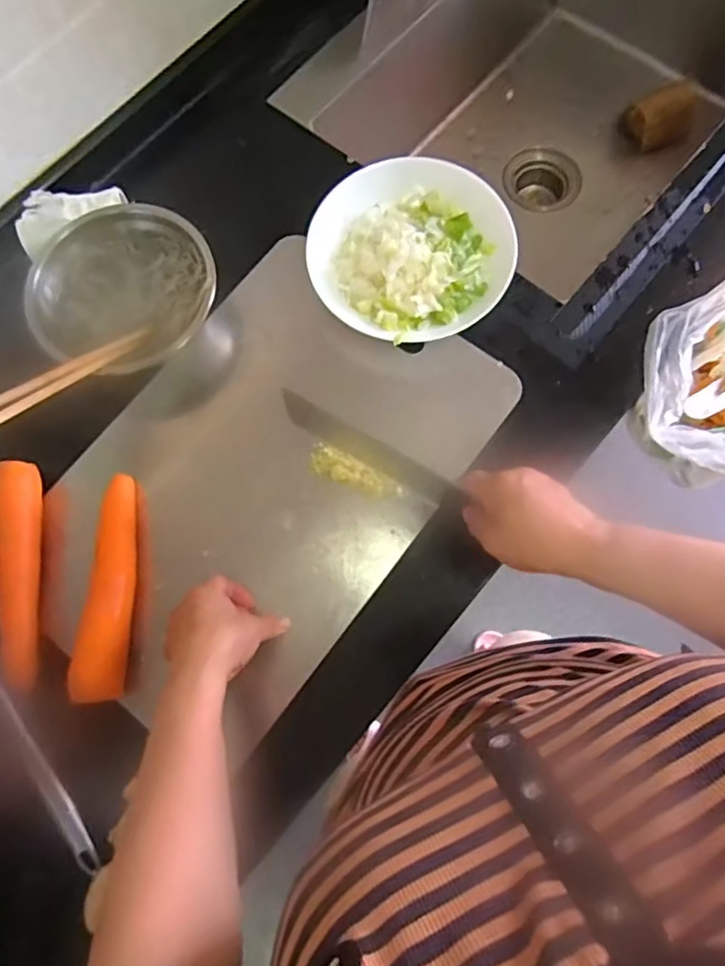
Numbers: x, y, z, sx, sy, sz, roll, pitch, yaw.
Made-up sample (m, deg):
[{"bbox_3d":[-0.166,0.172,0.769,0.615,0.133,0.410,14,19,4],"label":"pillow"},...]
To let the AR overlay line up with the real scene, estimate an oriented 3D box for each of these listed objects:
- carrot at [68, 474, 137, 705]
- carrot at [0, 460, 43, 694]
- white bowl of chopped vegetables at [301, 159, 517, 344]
[{"bbox_3d":[-0.211,0.085,0.506,0.035,0.053,0.186,1,73,2],"label":"carrot"},{"bbox_3d":[-0.297,0.078,0.517,0.033,0.044,0.192,-9,73,-1],"label":"carrot"},{"bbox_3d":[0.042,-0.227,0.579,0.182,0.049,0.192,0,73,1],"label":"white bowl of chopped vegetables"}]

